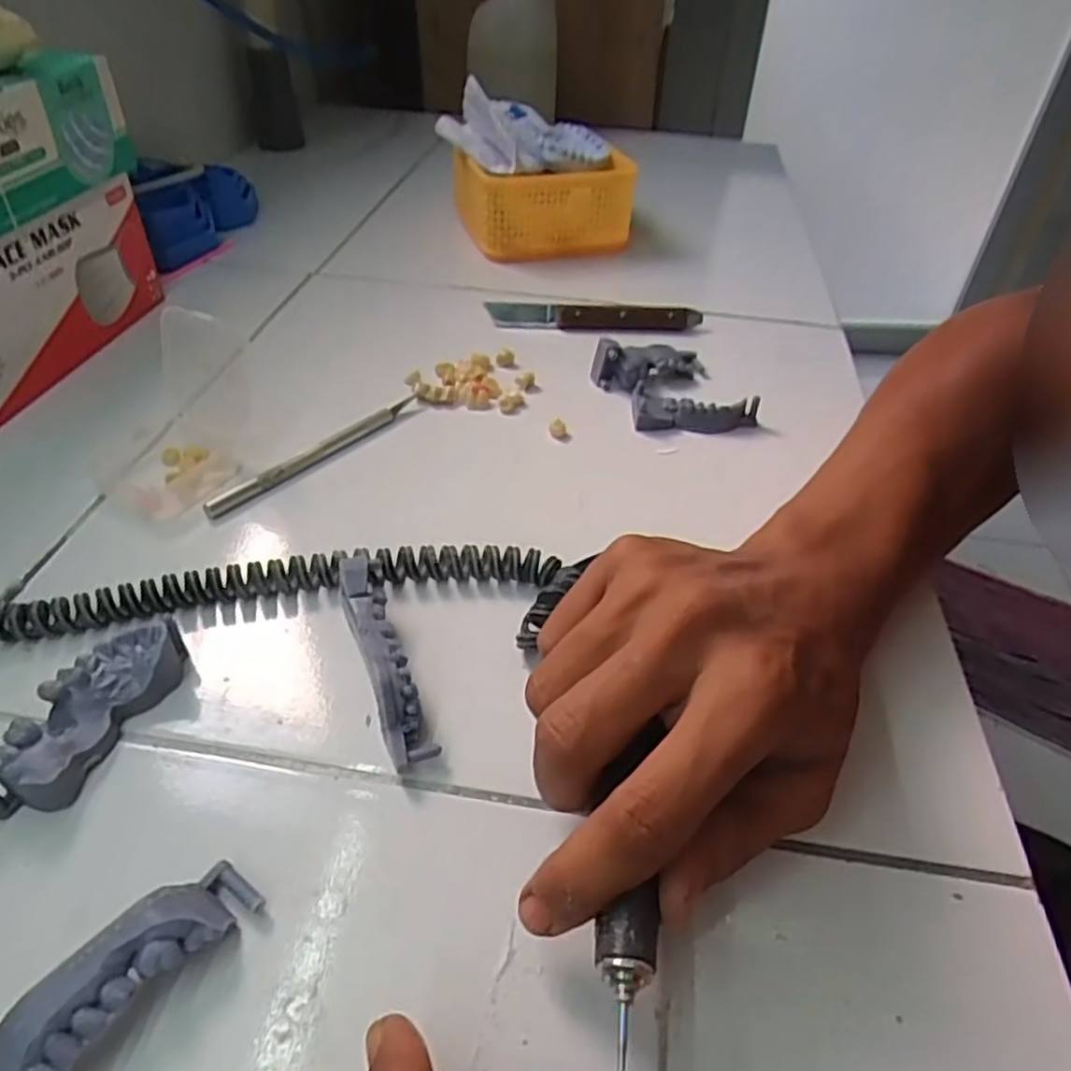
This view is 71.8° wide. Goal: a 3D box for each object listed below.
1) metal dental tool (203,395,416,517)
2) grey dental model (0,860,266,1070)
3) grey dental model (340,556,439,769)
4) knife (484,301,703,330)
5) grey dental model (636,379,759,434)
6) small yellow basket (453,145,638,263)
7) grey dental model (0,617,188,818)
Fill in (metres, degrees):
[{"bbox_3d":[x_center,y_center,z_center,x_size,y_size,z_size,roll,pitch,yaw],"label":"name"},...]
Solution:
[{"bbox_3d":[-0.115,-0.044,0.398,0.008,0.011,0.135,31,48,26],"label":"metal dental tool"},{"bbox_3d":[-0.116,0.124,0.202,0.021,0.023,0.081,32,49,27],"label":"grey dental model"},{"bbox_3d":[-0.058,0.047,0.284,0.017,0.029,0.084,-14,45,-19],"label":"grey dental model"},{"bbox_3d":[0.042,-0.154,0.522,0.148,0.018,0.022,3,42,-1],"label":"knife"},{"bbox_3d":[0.095,-0.075,0.441,0.074,0.017,0.030,2,42,-3],"label":"grey dental model"},{"bbox_3d":[0.006,-0.274,0.613,0.142,0.064,0.063,-11,43,-15],"label":"small yellow basket"},{"bbox_3d":[-0.161,0.063,0.265,0.028,0.023,0.077,16,44,13],"label":"grey dental model"}]

